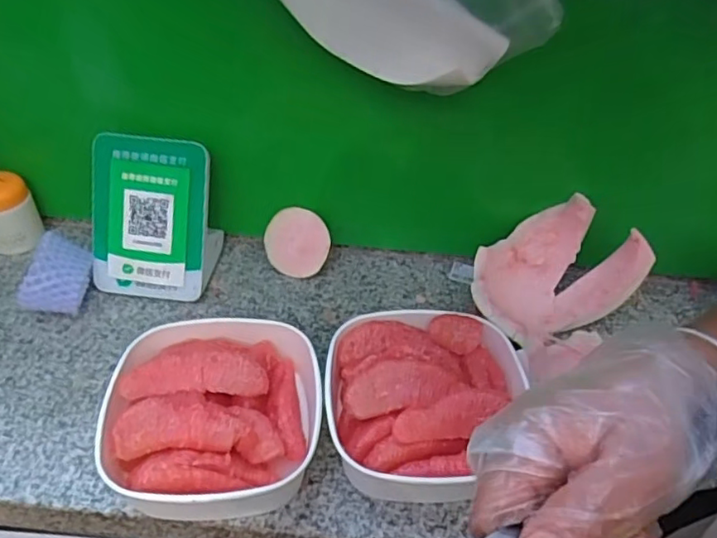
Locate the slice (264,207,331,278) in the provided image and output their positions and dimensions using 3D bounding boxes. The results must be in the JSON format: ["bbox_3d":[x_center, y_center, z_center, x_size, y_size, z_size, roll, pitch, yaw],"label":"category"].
[{"bbox_3d":[-0.067,-0.030,0.643,0.072,0.073,0.010,25,12,4],"label":"slice"}]

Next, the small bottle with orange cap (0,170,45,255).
[{"bbox_3d":[-0.379,-0.059,0.639,0.056,0.088,0.045,-25,50,-28],"label":"small bottle with orange cap"}]

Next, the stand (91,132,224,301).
[{"bbox_3d":[-0.209,-0.047,0.595,0.118,0.149,0.082,5,42,2],"label":"stand"}]

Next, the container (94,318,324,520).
[{"bbox_3d":[-0.115,0.117,0.478,0.165,0.065,0.176,-1,42,-6],"label":"container"}]

